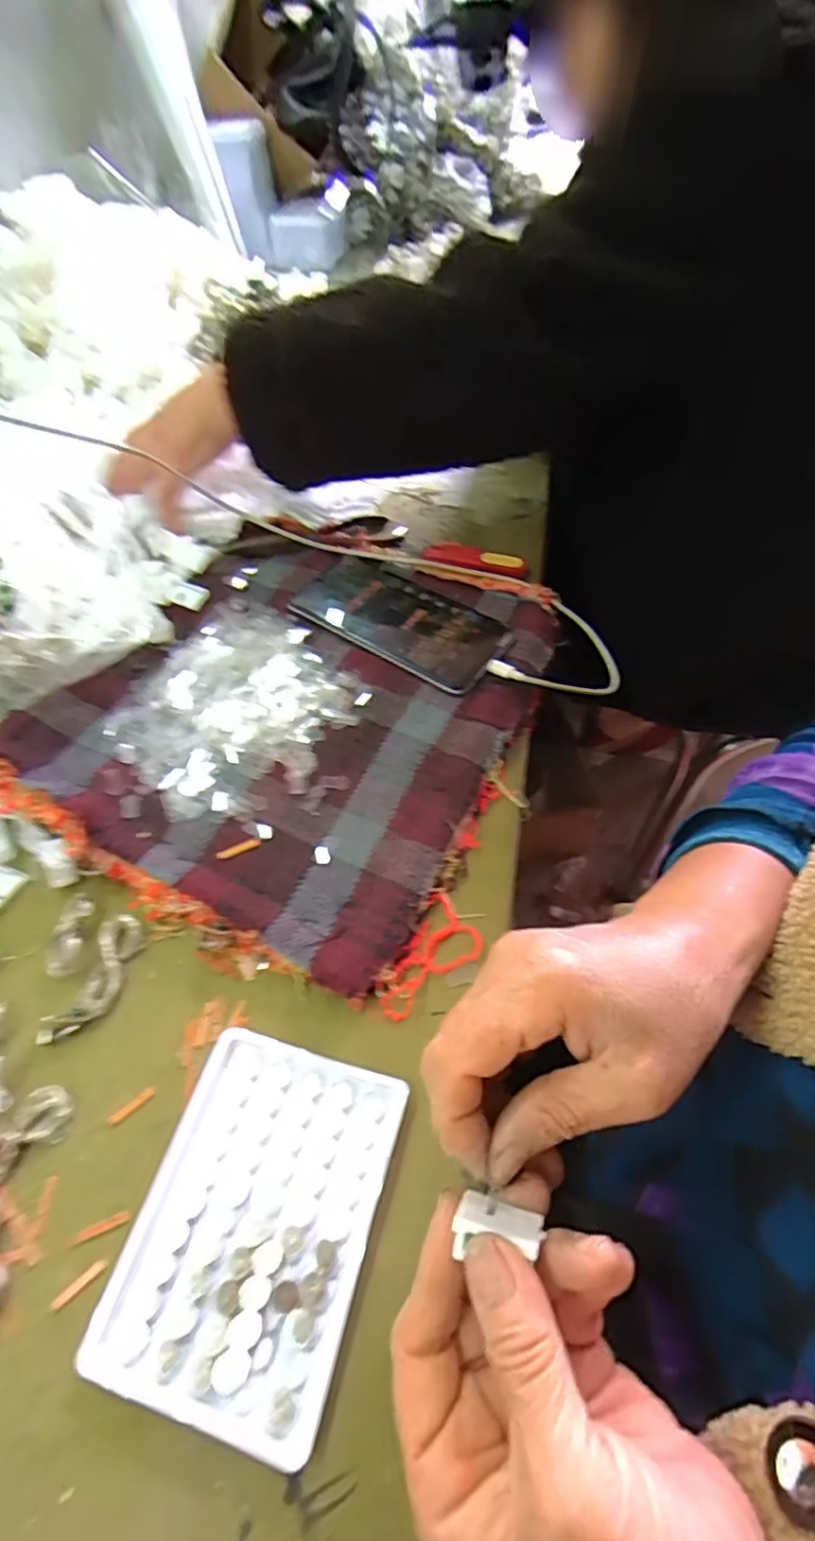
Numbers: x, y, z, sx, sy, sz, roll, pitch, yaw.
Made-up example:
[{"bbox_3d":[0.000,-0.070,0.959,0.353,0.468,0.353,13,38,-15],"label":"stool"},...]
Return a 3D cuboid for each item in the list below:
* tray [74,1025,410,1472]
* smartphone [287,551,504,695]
[{"bbox_3d":[-0.064,0.186,0.269,0.096,0.009,0.129,13,54,12],"label":"tray"},{"bbox_3d":[-0.006,-0.115,0.471,0.156,0.013,0.077,30,60,23],"label":"smartphone"}]

